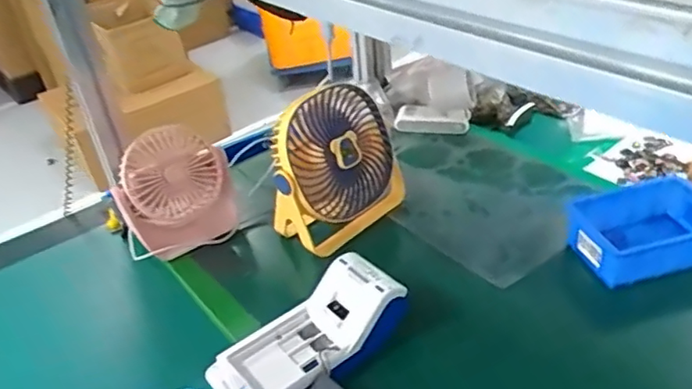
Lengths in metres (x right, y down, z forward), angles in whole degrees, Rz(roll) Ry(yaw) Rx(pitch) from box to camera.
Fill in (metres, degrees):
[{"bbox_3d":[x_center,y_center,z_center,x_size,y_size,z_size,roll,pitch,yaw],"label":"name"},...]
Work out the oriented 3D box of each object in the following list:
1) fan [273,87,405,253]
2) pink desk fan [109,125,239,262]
[{"bbox_3d":[-0.011,-0.033,0.685,0.083,0.161,0.154,25,46,32],"label":"fan"},{"bbox_3d":[-0.197,0.002,0.685,0.121,0.149,0.049,-22,41,-22],"label":"pink desk fan"}]

